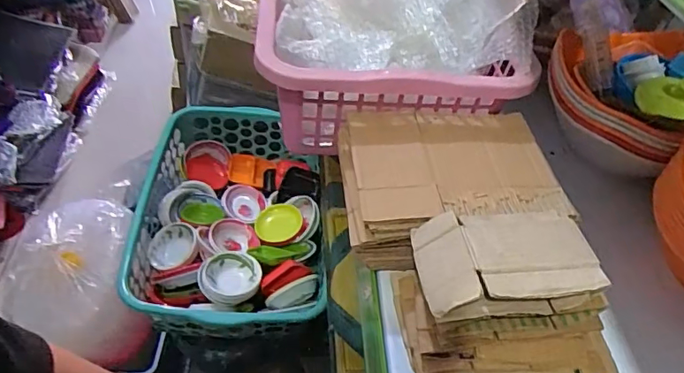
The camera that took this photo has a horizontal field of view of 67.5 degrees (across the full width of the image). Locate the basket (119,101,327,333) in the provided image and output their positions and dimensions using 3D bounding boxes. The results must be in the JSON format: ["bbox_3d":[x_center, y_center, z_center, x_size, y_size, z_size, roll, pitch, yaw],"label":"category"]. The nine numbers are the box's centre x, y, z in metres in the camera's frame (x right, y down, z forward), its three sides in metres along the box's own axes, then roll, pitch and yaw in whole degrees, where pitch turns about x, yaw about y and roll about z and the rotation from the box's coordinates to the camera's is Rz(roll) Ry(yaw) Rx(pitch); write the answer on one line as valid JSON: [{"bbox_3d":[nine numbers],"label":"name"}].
[{"bbox_3d":[-0.195,0.054,0.919,0.313,0.126,0.454,1,46,-7],"label":"basket"}]

